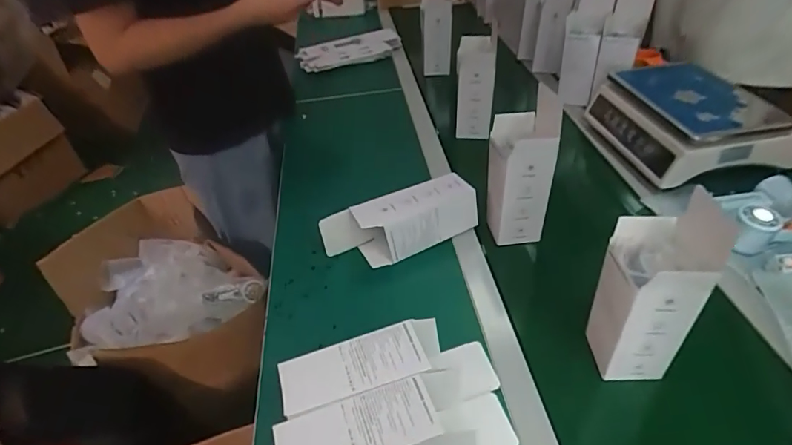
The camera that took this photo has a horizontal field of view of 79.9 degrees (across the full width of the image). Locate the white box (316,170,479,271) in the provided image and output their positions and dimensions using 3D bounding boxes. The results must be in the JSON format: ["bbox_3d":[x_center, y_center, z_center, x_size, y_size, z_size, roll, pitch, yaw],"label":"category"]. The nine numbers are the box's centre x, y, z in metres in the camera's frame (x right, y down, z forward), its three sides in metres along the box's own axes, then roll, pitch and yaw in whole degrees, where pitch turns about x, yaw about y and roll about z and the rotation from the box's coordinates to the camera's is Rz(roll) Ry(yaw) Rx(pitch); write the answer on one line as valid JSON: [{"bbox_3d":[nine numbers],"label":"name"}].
[{"bbox_3d":[0.010,0.005,0.772,0.249,0.074,0.087,-22,41,-17],"label":"white box"}]

